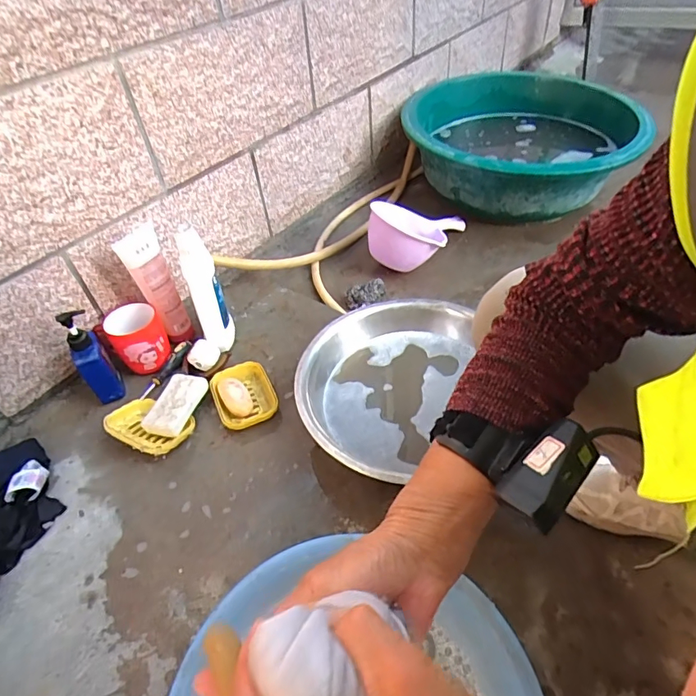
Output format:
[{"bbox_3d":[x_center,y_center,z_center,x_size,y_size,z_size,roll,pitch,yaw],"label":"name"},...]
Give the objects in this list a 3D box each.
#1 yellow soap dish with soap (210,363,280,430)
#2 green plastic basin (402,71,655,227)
[{"bbox_3d":[-0.168,0.077,0.758,0.092,0.028,0.119,-21,47,-15],"label":"yellow soap dish with soap"},{"bbox_3d":[0.433,-0.521,1.214,0.533,0.192,0.536,-1,48,1],"label":"green plastic basin"}]

